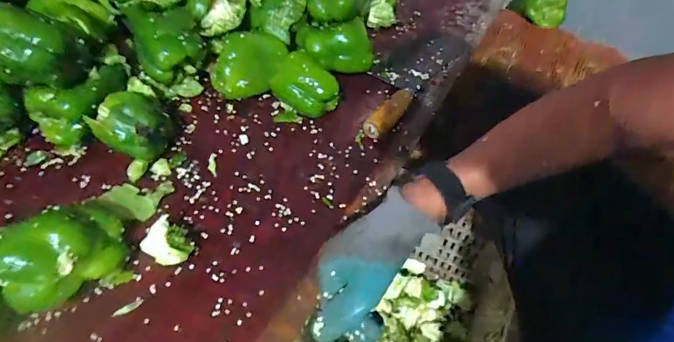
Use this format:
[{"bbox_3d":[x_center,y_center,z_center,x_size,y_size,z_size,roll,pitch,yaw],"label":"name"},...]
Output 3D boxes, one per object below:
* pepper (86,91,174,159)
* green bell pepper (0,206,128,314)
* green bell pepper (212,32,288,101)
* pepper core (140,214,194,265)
[{"bbox_3d":[-0.252,-0.055,0.524,0.086,0.070,0.088,-25,60,-19],"label":"pepper"},{"bbox_3d":[-0.274,0.080,0.419,0.110,0.080,0.082,-33,63,-23],"label":"green bell pepper"},{"bbox_3d":[-0.122,-0.143,0.593,0.100,0.072,0.079,2,55,-2],"label":"green bell pepper"},{"bbox_3d":[-0.177,0.078,0.449,0.043,0.038,0.043,1,55,-2],"label":"pepper core"}]

